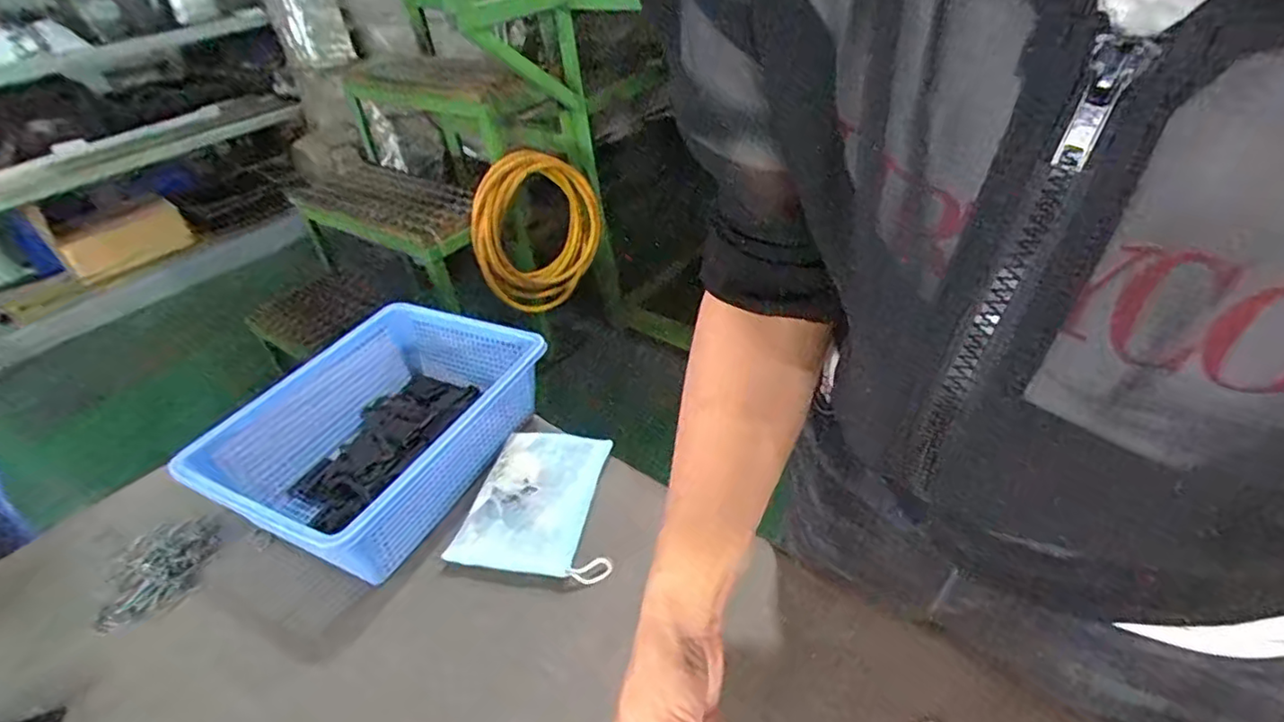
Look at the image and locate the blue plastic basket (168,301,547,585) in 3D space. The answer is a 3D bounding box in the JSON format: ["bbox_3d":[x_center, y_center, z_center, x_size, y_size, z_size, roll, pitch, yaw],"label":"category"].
[{"bbox_3d":[-0.265,0.072,0.662,0.230,0.098,0.296,15,43,26],"label":"blue plastic basket"}]

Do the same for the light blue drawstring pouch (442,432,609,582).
[{"bbox_3d":[-0.091,0.134,0.622,0.138,0.029,0.161,4,39,14],"label":"light blue drawstring pouch"}]

